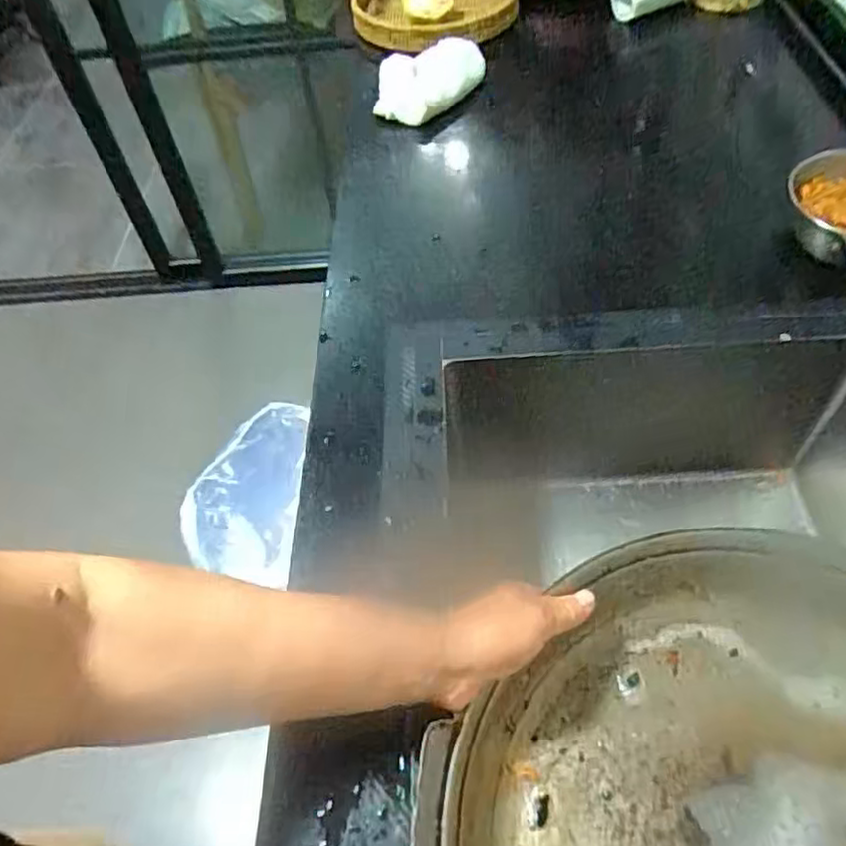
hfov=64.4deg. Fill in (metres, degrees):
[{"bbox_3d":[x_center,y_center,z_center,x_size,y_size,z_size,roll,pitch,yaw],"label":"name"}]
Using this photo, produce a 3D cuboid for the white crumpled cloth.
[{"bbox_3d":[0.009,-0.427,0.835,0.136,0.074,0.097,-5,53,1],"label":"white crumpled cloth"}]

